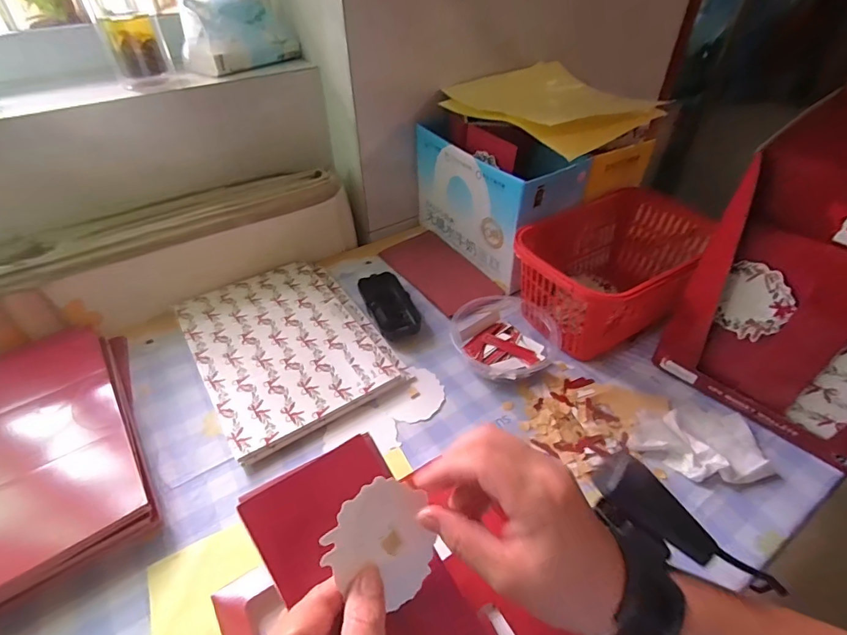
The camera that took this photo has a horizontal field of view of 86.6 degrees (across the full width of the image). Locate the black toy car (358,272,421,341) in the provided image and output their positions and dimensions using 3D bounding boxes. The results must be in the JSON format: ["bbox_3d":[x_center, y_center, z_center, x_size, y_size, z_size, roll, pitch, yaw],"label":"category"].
[{"bbox_3d":[-0.041,-0.018,0.559,0.058,0.022,0.098,-15,44,-16],"label":"black toy car"}]

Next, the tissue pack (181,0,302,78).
[{"bbox_3d":[-0.234,-0.370,0.582,0.063,0.074,0.142,30,50,30],"label":"tissue pack"}]

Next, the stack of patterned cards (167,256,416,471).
[{"bbox_3d":[-0.160,0.025,0.526,0.190,0.018,0.264,-25,47,-25],"label":"stack of patterned cards"}]

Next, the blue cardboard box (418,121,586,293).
[{"bbox_3d":[0.098,-0.164,0.622,0.116,0.157,0.219,-21,46,-22],"label":"blue cardboard box"}]

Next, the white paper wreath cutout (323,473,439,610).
[{"bbox_3d":[-0.020,0.125,0.257,0.004,0.068,0.059,-19,35,53],"label":"white paper wreath cutout"}]

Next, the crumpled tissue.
[{"bbox_3d":[0.256,0.114,0.421,0.116,0.019,0.079,2,42,3],"label":"crumpled tissue"}]

